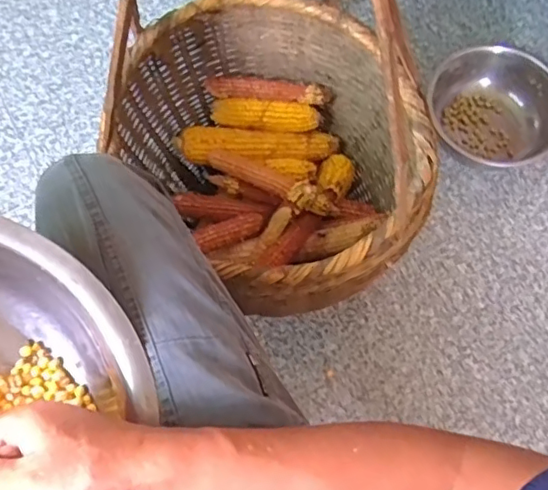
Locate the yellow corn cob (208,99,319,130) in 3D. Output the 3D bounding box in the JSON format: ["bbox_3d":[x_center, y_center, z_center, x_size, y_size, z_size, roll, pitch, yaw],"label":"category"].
[{"bbox_3d":[-0.014,-0.193,0.859,0.161,0.045,0.040,4,71,1],"label":"yellow corn cob"}]

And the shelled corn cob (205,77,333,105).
[{"bbox_3d":[-0.006,-0.230,0.847,0.183,0.030,0.029,3,69,1],"label":"shelled corn cob"}]

